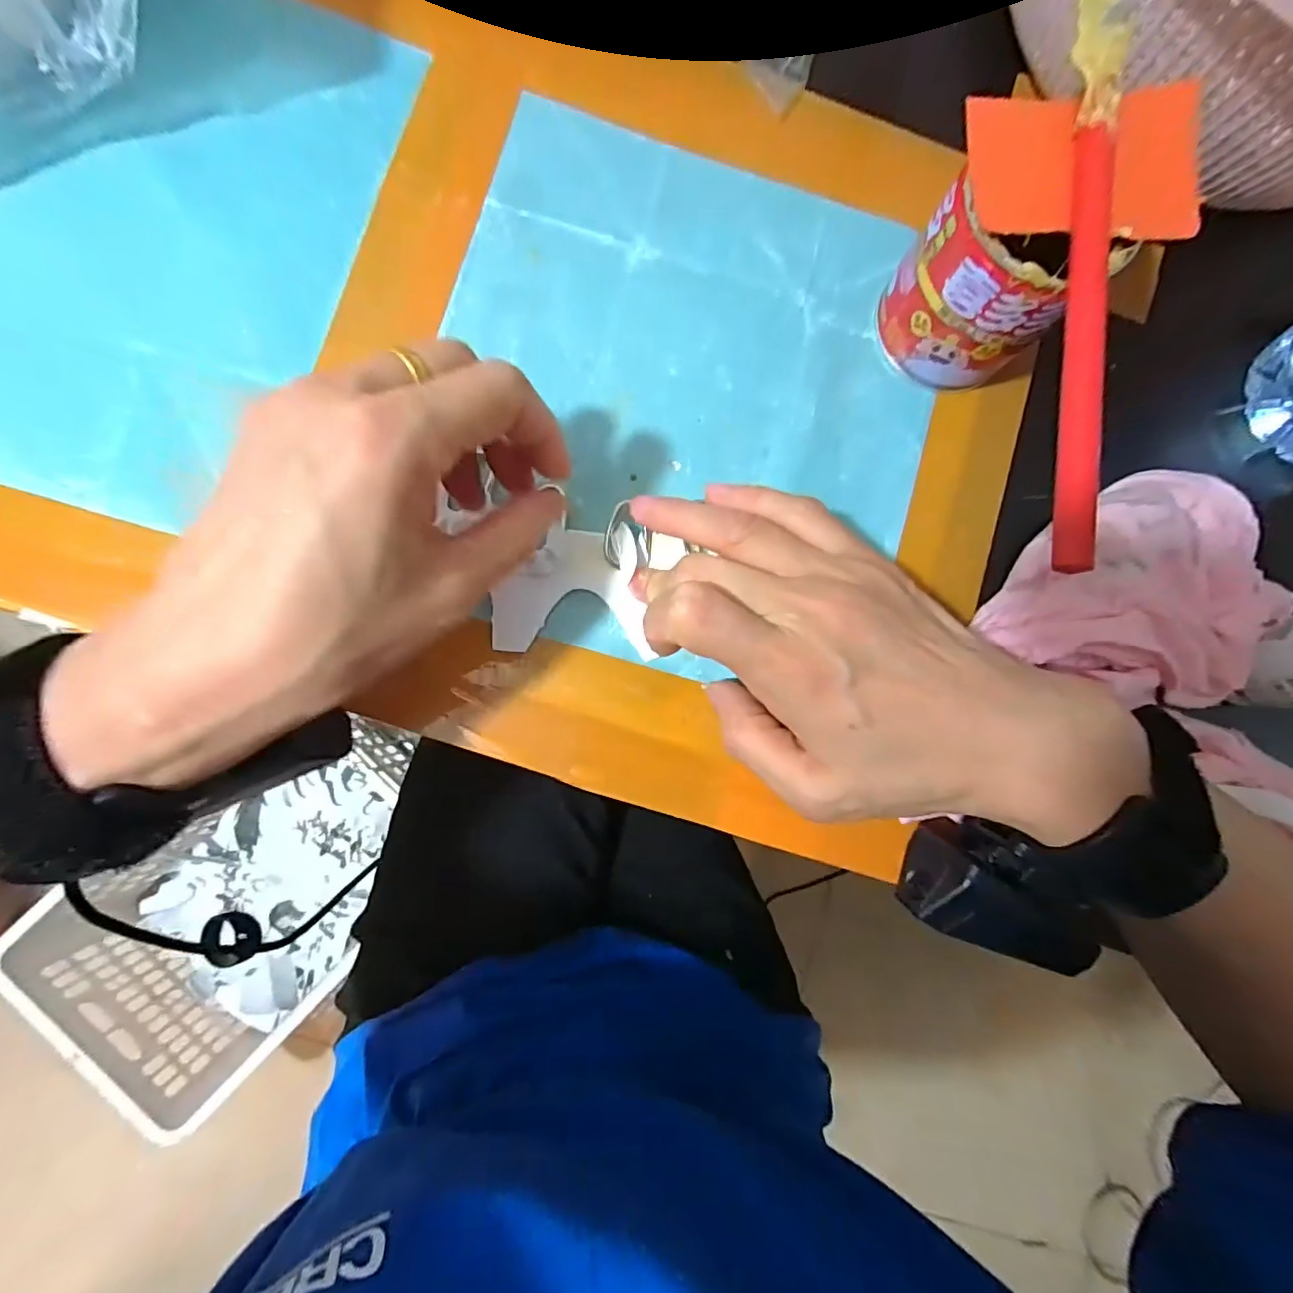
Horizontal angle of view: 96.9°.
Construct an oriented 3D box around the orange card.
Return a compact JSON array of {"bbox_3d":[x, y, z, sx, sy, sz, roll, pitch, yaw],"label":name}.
[{"bbox_3d":[0.151,-0.164,0.195,0.079,0.007,0.049,-5,91,-5],"label":"orange card"}]

